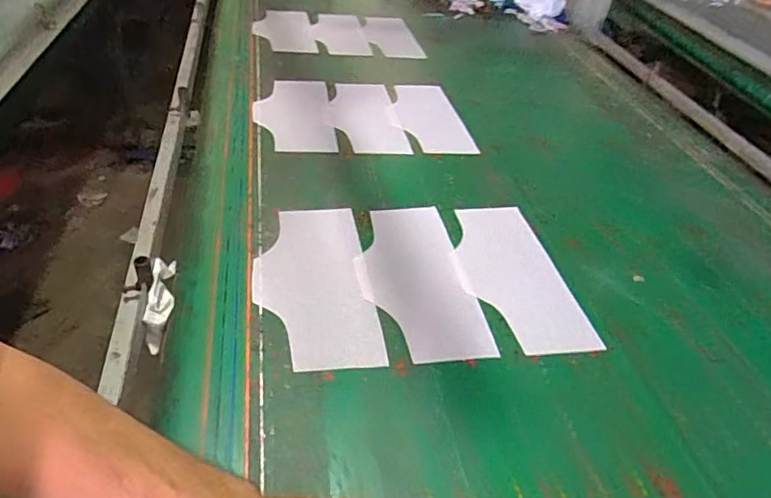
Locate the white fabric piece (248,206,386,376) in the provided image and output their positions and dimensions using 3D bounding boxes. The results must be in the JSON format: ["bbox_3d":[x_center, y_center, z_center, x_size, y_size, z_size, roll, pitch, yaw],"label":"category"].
[{"bbox_3d":[-0.109,0.044,0.773,0.162,0.010,0.327,-4,43,-13],"label":"white fabric piece"}]

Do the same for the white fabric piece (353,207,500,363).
[{"bbox_3d":[0.041,0.039,0.798,0.160,0.011,0.317,-4,46,-15],"label":"white fabric piece"}]

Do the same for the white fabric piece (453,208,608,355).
[{"bbox_3d":[0.194,0.035,0.828,0.163,0.008,0.323,-4,43,-12],"label":"white fabric piece"}]

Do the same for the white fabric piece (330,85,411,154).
[{"bbox_3d":[-0.047,-0.299,1.178,0.143,0.012,0.319,-4,43,-12],"label":"white fabric piece"}]

